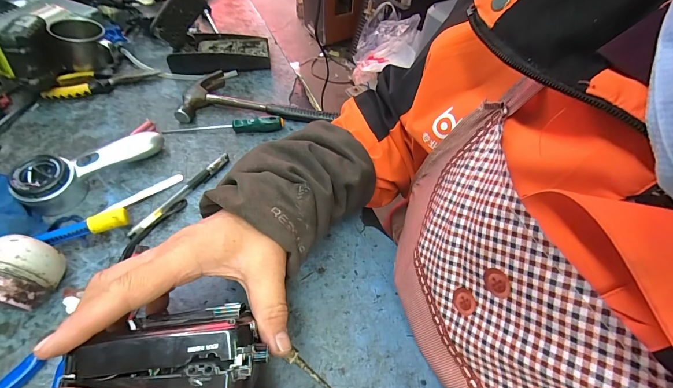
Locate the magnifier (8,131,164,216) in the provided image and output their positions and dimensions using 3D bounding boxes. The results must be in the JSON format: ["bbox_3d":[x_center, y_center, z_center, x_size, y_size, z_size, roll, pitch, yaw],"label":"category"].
[{"bbox_3d":[-0.282,-0.033,0.385,0.151,0.046,0.049,-31,61,-24],"label":"magnifier"}]

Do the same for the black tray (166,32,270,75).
[{"bbox_3d":[-0.195,-0.239,0.552,0.159,0.033,0.080,-8,54,-10],"label":"black tray"}]

